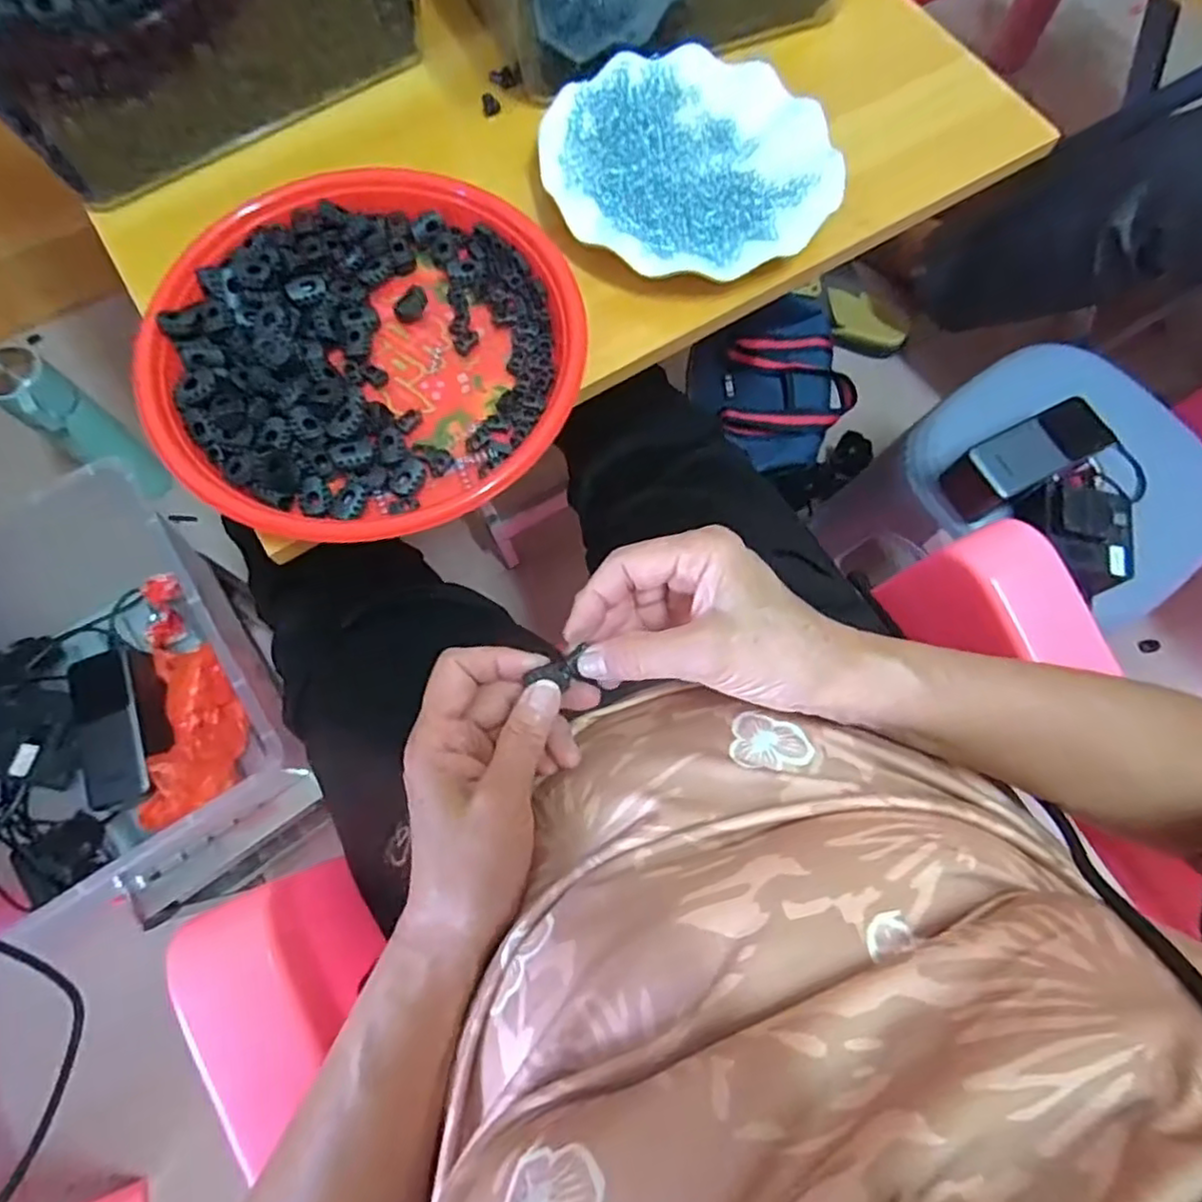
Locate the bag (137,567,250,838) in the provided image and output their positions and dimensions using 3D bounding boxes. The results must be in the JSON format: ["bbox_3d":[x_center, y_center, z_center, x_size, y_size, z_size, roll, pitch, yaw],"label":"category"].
[{"bbox_3d":[-0.372,0.079,0.592,0.092,0.059,0.231,-25,60,-9],"label":"bag"}]

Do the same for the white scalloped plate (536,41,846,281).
[{"bbox_3d":[0.057,-0.279,0.428,0.179,0.017,0.177,1,73,-2],"label":"white scalloped plate"}]

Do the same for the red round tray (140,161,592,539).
[{"bbox_3d":[-0.136,-0.147,0.381,0.227,0.025,0.230,1,73,-2],"label":"red round tray"}]

